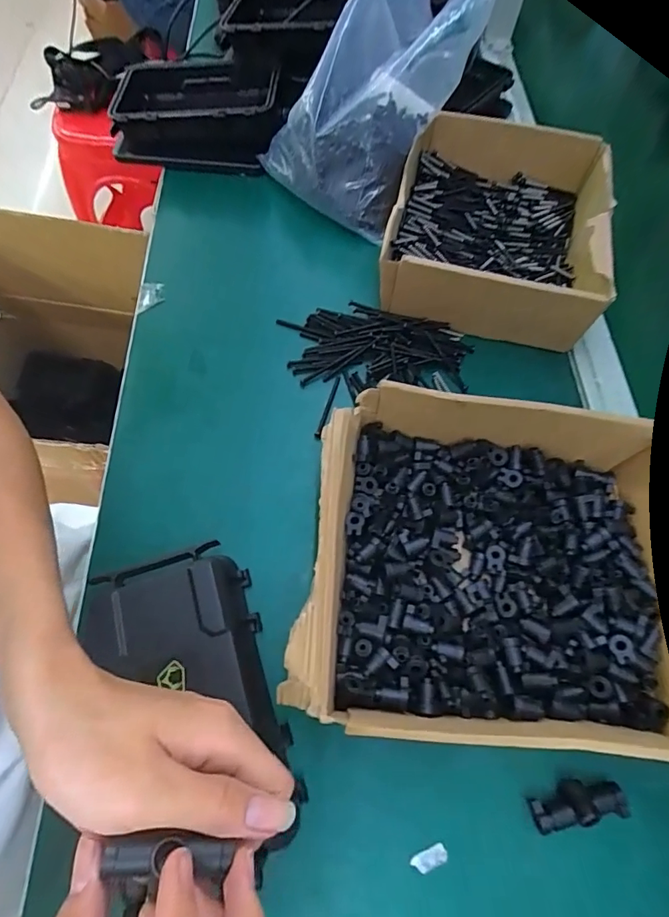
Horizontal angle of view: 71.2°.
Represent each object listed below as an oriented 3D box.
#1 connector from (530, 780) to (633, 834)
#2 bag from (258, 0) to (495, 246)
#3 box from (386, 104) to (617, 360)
[{"bbox_3d":[0.145,0.204,0.277,0.054,0.015,0.021,-7,65,-5],"label":"connector"},{"bbox_3d":[0.031,-0.351,0.452,0.158,0.147,0.170,33,67,11],"label":"bag"},{"bbox_3d":[0.149,-0.217,0.438,0.181,0.067,0.205,14,65,2],"label":"box"}]

